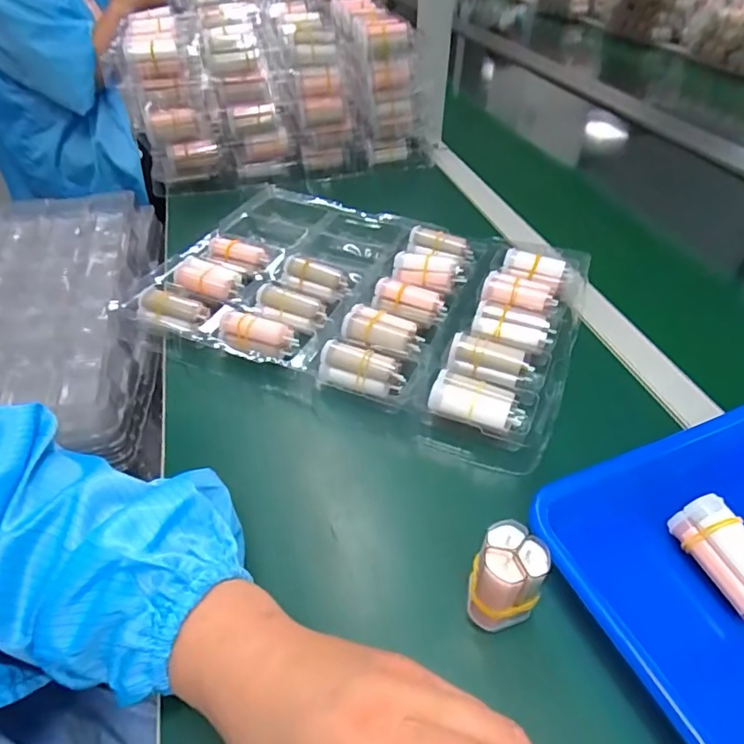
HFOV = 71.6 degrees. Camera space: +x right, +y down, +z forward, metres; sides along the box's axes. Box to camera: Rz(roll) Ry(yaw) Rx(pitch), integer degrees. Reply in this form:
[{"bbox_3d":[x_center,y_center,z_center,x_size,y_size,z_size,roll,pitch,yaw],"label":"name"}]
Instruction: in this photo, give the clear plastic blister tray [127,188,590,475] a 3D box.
[{"bbox_3d":[-0.006,-0.082,0.520,0.400,0.037,0.282,17,46,17],"label":"clear plastic blister tray"}]

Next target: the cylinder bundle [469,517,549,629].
[{"bbox_3d":[0.074,0.116,0.287,0.036,0.066,0.033,1,43,0],"label":"cylinder bundle"}]

